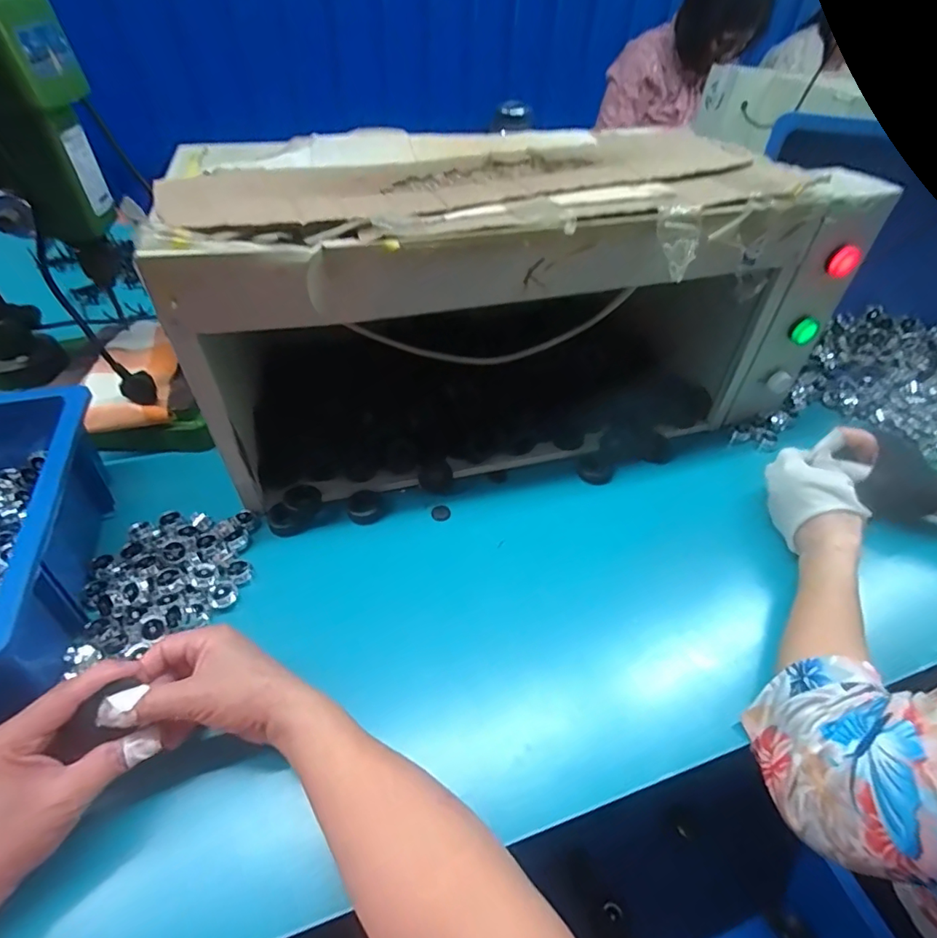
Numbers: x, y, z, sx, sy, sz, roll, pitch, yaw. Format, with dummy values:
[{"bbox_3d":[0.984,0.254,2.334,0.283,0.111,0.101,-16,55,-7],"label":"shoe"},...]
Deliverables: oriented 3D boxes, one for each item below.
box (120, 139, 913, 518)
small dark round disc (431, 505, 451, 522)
[{"bbox_3d":[0.047,-0.205,0.598,0.667,0.275,0.317,-9,47,-14],"label":"box"},{"bbox_3d":[-0.030,0.048,0.546,0.020,0.005,0.018,-3,46,-8],"label":"small dark round disc"}]

